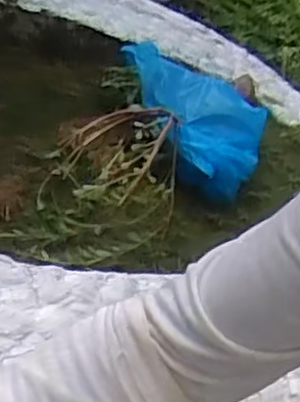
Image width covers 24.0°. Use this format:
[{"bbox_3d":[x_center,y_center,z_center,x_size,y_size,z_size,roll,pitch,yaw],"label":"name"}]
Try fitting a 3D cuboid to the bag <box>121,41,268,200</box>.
[{"bbox_3d":[0.071,-0.134,1.032,0.163,0.063,0.268,-21,65,-35],"label":"bag"}]

